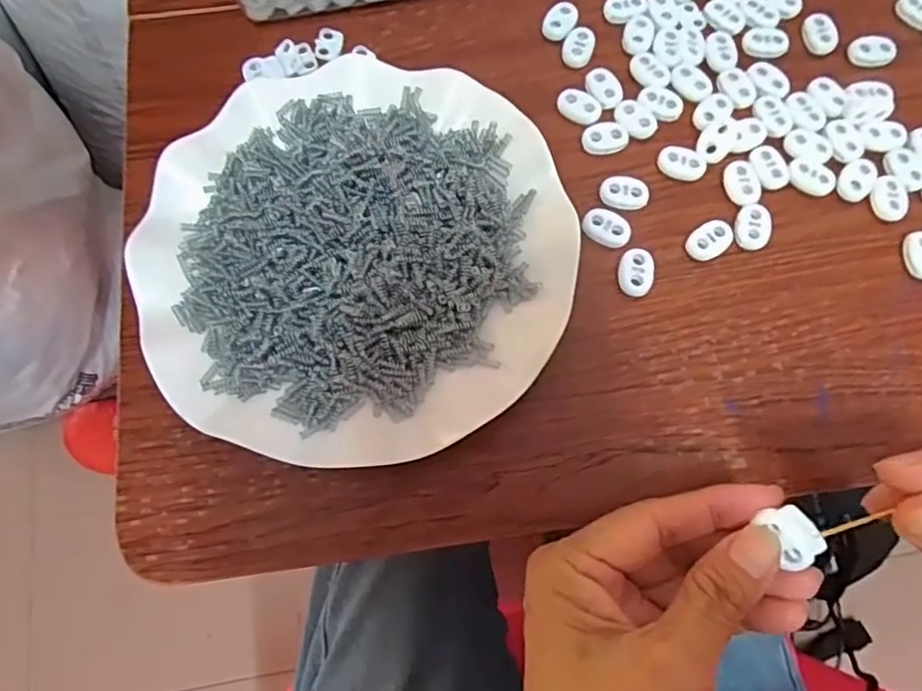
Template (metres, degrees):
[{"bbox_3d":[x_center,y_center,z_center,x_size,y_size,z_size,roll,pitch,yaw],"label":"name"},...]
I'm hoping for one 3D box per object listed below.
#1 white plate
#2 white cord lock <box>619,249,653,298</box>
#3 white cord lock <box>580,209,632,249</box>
[{"bbox_3d":[-0.044,-0.039,0.278,0.177,0.024,0.176,0,73,0],"label":"white plate"},{"bbox_3d":[0.080,-0.034,0.284,0.015,0.004,0.022,6,74,2],"label":"white cord lock"},{"bbox_3d":[0.068,-0.055,0.289,0.023,0.004,0.016,31,76,9],"label":"white cord lock"}]

